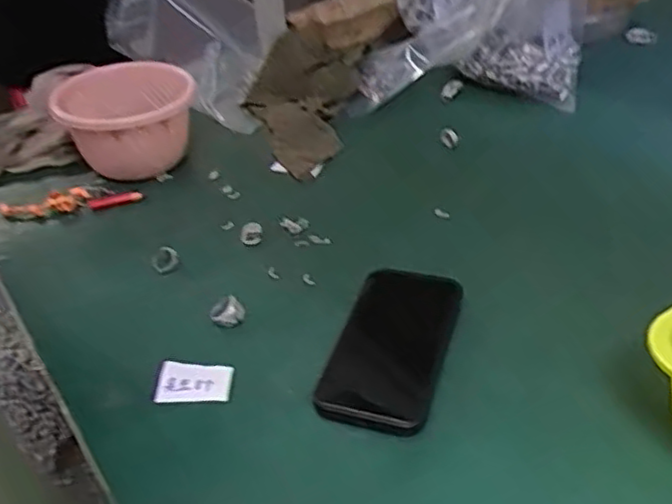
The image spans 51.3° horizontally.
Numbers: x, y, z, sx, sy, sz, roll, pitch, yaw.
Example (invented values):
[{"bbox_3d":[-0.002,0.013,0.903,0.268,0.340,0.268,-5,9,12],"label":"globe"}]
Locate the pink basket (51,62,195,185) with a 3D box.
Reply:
[{"bbox_3d":[-0.225,-0.141,0.760,0.155,0.082,0.127,-9,39,-5],"label":"pink basket"}]

